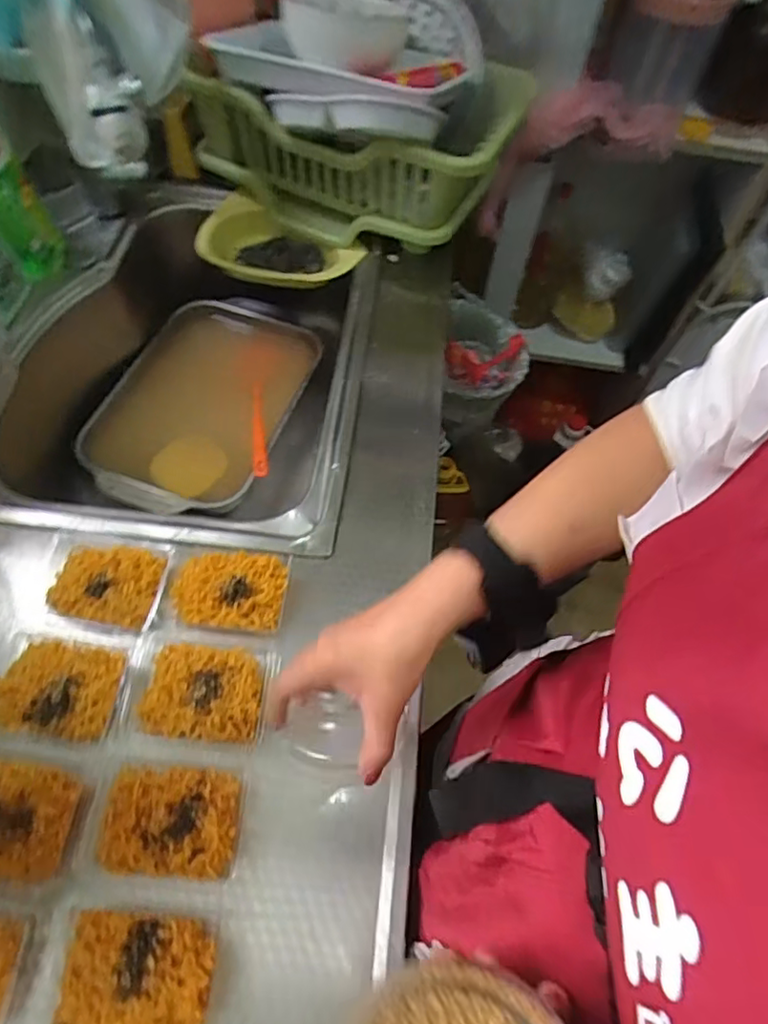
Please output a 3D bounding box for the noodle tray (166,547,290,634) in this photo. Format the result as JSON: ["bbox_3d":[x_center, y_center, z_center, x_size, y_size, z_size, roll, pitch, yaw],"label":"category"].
[{"bbox_3d":[-0.144,0.068,0.556,0.108,0.024,0.087,4,58,-1],"label":"noodle tray"}]

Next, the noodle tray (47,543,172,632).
[{"bbox_3d":[-0.254,0.063,0.550,0.102,0.029,0.082,8,58,1],"label":"noodle tray"}]

